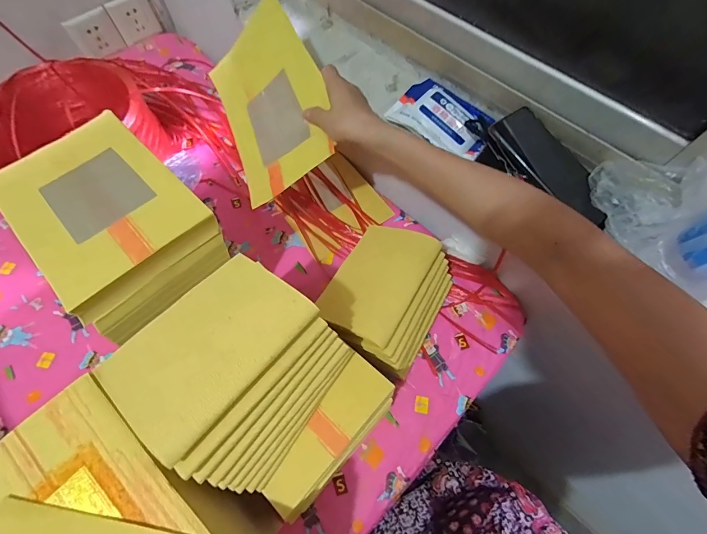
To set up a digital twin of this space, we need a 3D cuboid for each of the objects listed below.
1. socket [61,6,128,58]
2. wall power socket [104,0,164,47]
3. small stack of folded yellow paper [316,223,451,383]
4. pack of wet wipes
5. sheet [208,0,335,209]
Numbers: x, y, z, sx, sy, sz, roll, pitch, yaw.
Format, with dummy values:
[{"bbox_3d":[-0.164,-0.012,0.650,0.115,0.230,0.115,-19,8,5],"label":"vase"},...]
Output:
[{"bbox_3d":[-0.541,-0.488,0.724,0.087,0.075,0.017,-40,72,-18],"label":"socket"},{"bbox_3d":[-0.470,-0.536,0.742,0.004,0.083,0.089,35,67,20],"label":"wall power socket"},{"bbox_3d":[0.045,0.042,0.468,0.143,0.119,0.173,28,67,11],"label":"small stack of folded yellow paper"},{"bbox_3d":[0.128,-0.216,0.488,0.140,0.026,0.101,32,68,13],"label":"pack of wet wipes"},{"bbox_3d":[-0.116,-0.227,0.482,0.165,0.017,0.231,-24,84,28],"label":"sheet"}]

